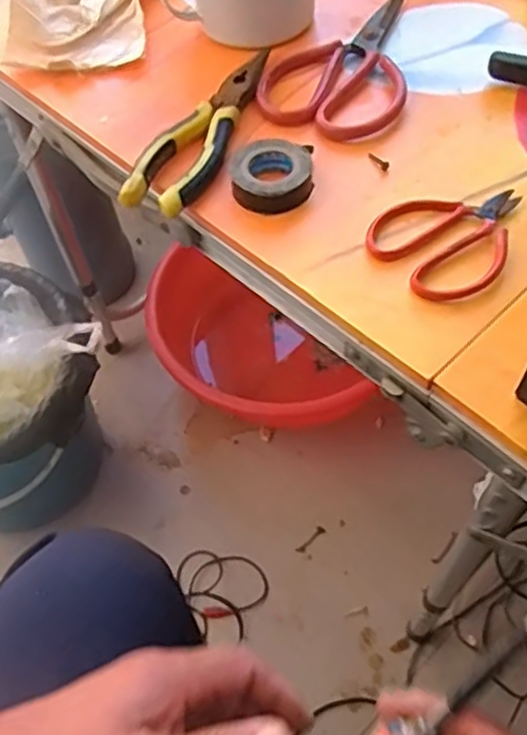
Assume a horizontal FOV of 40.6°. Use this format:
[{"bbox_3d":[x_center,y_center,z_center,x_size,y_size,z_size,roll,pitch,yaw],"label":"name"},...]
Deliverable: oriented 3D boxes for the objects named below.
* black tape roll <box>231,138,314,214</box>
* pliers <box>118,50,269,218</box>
[{"bbox_3d":[0.006,-0.130,0.481,0.055,0.021,0.049,-8,56,-1],"label":"black tape roll"},{"bbox_3d":[-0.039,-0.171,0.514,0.045,0.020,0.172,21,61,17],"label":"pliers"}]

